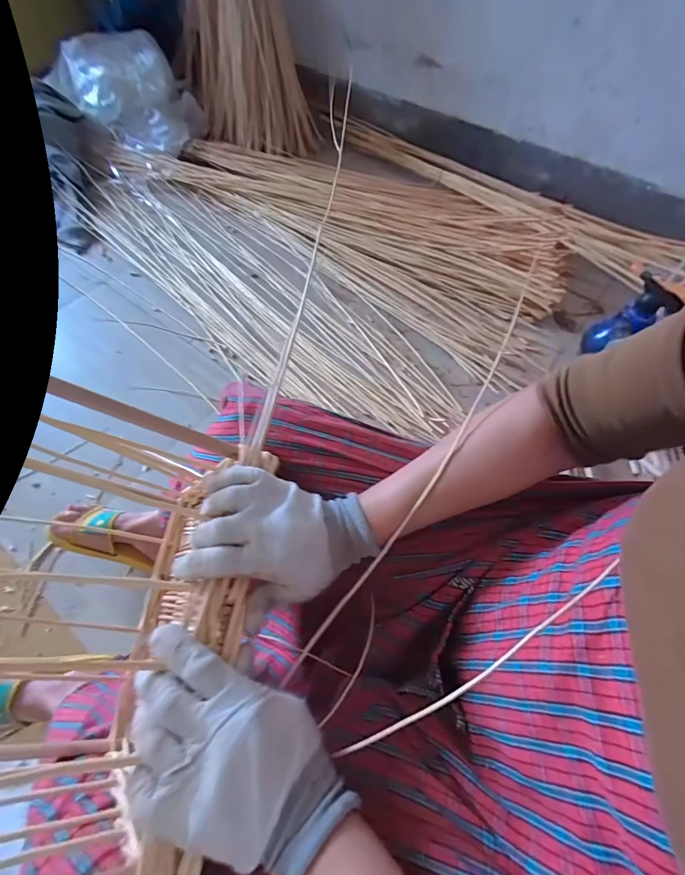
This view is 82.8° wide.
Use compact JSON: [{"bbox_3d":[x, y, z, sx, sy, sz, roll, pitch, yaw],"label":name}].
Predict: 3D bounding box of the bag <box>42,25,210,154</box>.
[{"bbox_3d":[-0.732,-1.193,1.345,0.440,0.239,0.281,29,64,14],"label":"bag"}]

